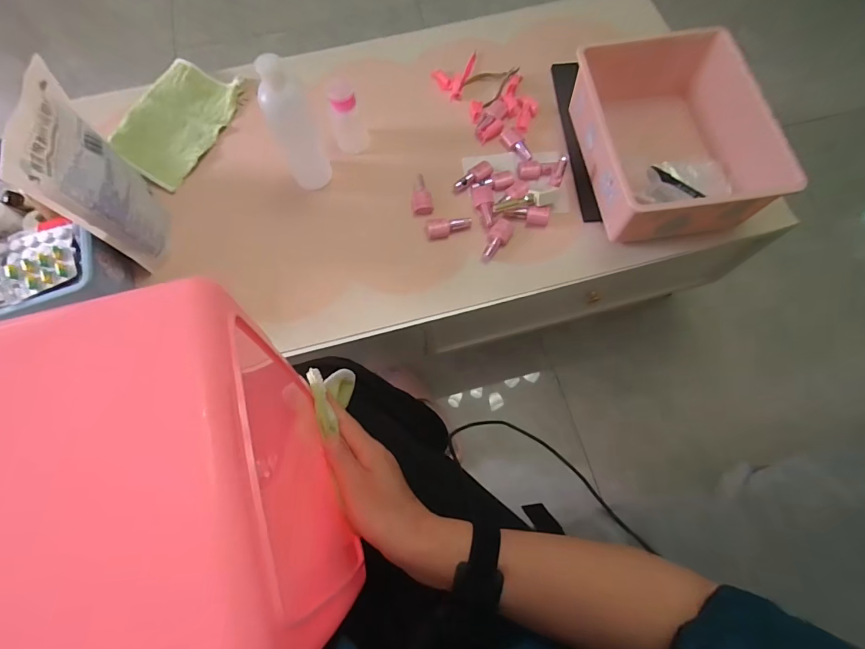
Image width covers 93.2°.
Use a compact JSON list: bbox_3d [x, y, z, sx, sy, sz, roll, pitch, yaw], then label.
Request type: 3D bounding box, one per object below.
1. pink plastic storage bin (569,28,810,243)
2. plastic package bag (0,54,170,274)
[{"bbox_3d":[0.364,-0.295,0.646,0.231,0.113,0.316,-7,70,-1],"label":"pink plastic storage bin"},{"bbox_3d":[-0.453,-0.196,0.558,0.039,0.224,0.184,-15,71,4],"label":"plastic package bag"}]

